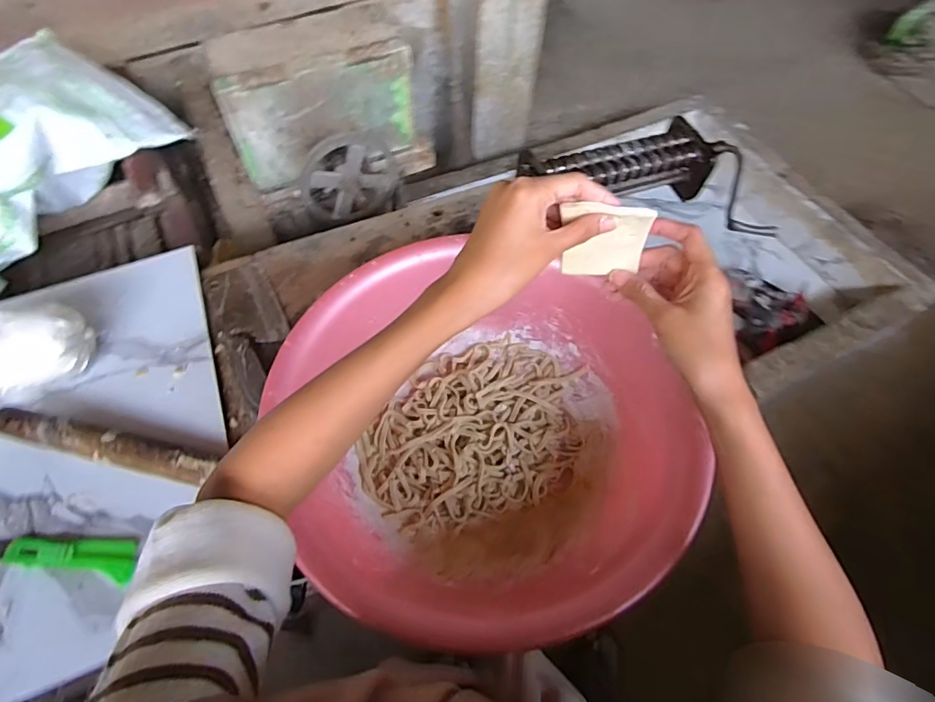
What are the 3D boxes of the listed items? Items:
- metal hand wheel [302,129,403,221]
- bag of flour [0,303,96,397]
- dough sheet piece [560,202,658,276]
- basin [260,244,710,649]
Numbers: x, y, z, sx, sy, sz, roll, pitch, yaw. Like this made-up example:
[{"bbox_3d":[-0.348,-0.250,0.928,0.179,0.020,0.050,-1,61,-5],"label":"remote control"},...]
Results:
[{"bbox_3d":[-0.234,-0.347,1.011,0.202,0.191,0.093,-23,62,-15],"label":"metal hand wheel"},{"bbox_3d":[-0.532,0.003,0.582,0.148,0.071,0.070,-16,60,-12],"label":"bag of flour"},{"bbox_3d":[0.097,-0.077,0.354,0.061,0.054,0.010,2,42,4],"label":"dough sheet piece"},{"bbox_3d":[0.016,0.082,0.517,0.357,0.117,0.382,1,58,-1],"label":"basin"}]

